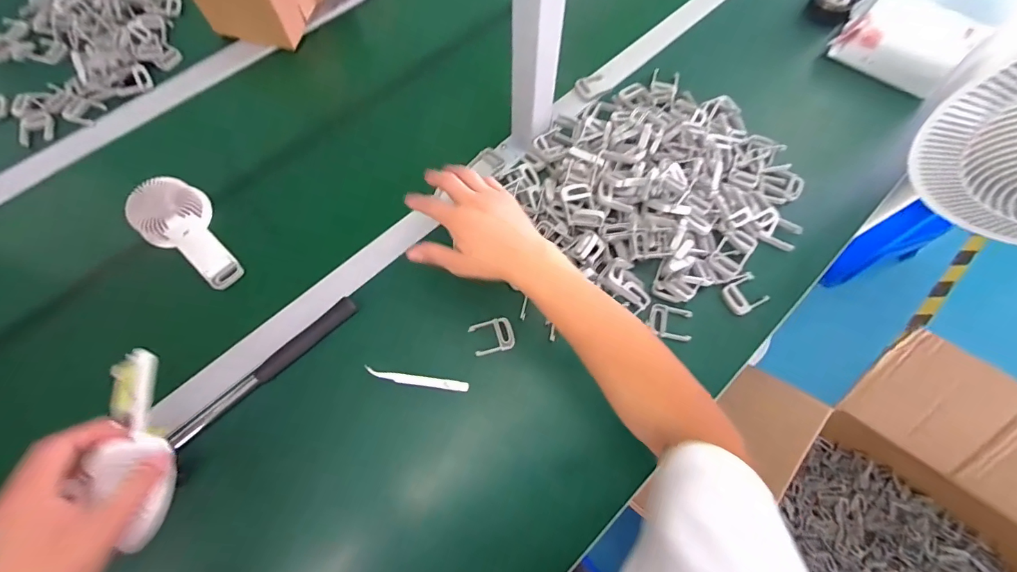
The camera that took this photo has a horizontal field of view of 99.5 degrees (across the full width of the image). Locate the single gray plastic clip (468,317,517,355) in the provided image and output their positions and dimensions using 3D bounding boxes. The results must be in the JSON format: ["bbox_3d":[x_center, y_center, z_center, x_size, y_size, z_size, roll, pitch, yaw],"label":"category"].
[{"bbox_3d":[-0.018,0.061,0.514,0.051,0.012,0.040,-13,68,-5],"label":"single gray plastic clip"}]

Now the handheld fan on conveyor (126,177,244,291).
[{"bbox_3d":[-0.409,-0.067,0.553,0.172,0.029,0.083,46,74,4],"label":"handheld fan on conveyor"}]

